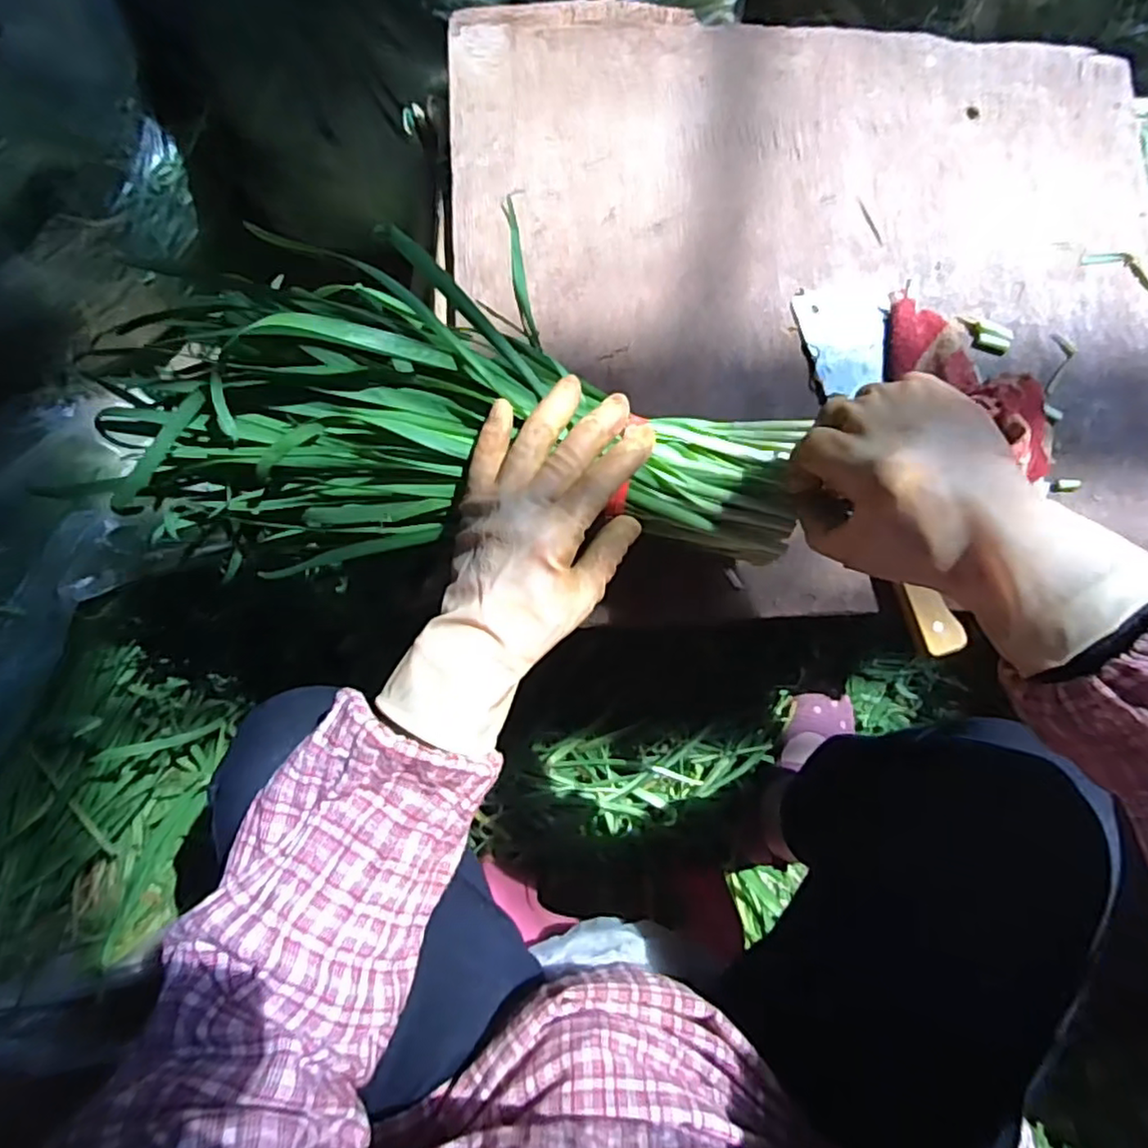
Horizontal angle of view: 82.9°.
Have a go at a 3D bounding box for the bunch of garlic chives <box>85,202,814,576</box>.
[{"bbox_3d":[-0.078,-0.089,0.402,0.416,0.119,0.173,5,83,3],"label":"bunch of garlic chives"}]

